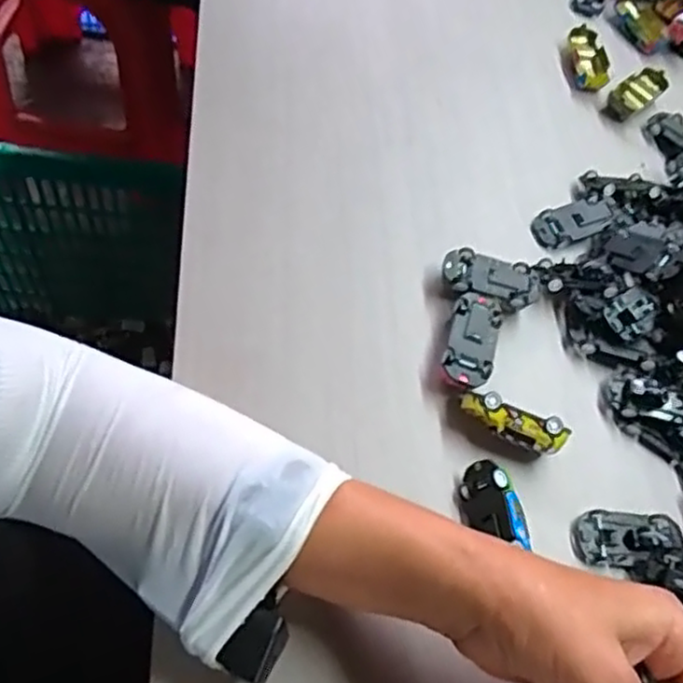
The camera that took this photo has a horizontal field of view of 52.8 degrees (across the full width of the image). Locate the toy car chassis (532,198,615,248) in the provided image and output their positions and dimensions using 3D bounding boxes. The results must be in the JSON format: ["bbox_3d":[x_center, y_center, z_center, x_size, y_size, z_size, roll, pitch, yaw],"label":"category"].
[{"bbox_3d":[0.168,-0.087,0.499,0.060,0.008,0.028,-17,64,-13],"label":"toy car chassis"}]

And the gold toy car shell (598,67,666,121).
[{"bbox_3d":[0.249,-0.209,0.581,0.066,0.014,0.026,-36,74,-26],"label":"gold toy car shell"}]

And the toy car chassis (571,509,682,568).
[{"bbox_3d":[0.164,0.112,0.393,0.063,0.008,0.030,2,62,-11],"label":"toy car chassis"}]

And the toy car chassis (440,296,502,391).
[{"bbox_3d":[0.079,0.001,0.427,0.031,0.021,0.063,20,60,-1],"label":"toy car chassis"}]

